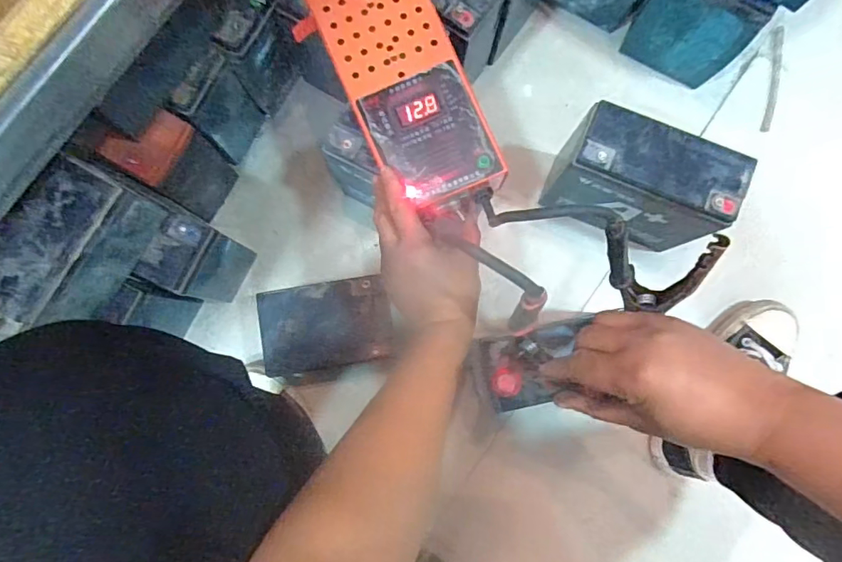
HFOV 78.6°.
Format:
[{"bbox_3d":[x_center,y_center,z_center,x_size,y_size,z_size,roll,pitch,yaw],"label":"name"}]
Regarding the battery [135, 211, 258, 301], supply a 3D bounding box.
[{"bbox_3d":[-0.246,-0.019,0.589,0.051,0.164,0.083,23,84,1],"label":"battery"}]

